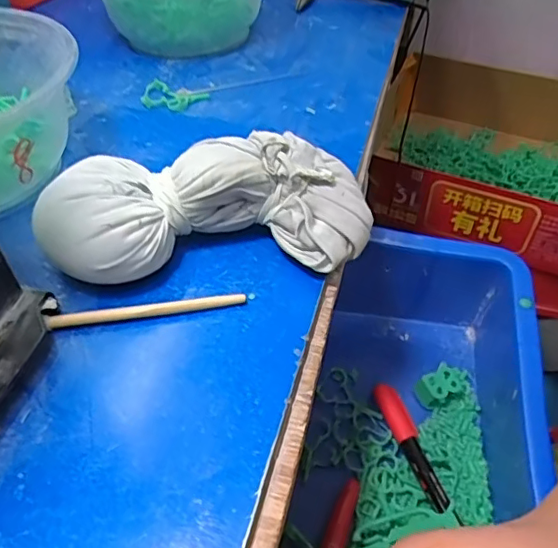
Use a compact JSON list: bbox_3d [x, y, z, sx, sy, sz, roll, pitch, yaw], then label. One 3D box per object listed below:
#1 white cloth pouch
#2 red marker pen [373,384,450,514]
[{"bbox_3d":[-0.031,-0.027,0.242,0.140,0.045,0.056,-5,47,-5],"label":"white cloth pouch"},{"bbox_3d":[0.079,0.102,0.336,0.014,0.013,0.082,-13,48,-12],"label":"red marker pen"}]

